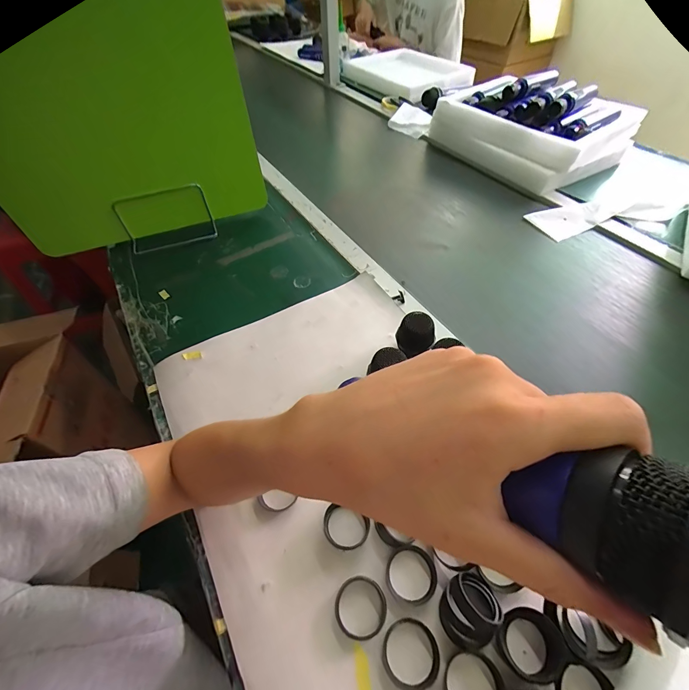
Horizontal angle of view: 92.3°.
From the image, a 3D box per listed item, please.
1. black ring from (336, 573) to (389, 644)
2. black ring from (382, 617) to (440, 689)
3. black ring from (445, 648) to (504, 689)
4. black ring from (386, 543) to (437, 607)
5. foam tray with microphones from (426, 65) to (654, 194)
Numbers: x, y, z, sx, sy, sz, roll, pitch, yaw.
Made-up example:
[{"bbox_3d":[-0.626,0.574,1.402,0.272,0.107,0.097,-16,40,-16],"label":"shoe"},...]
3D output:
[{"bbox_3d":[0.014,0.225,0.284,0.044,0.005,0.043,-23,55,-16],"label":"black ring"},{"bbox_3d":[0.053,0.248,0.266,0.043,0.007,0.045,-1,52,1],"label":"black ring"},{"bbox_3d":[0.100,0.262,0.253,0.041,0.012,0.044,-1,52,1],"label":"black ring"},{"bbox_3d":[0.060,0.205,0.297,0.045,0.006,0.044,-1,52,1],"label":"black ring"},{"bbox_3d":[0.450,-0.531,0.783,0.315,0.116,0.363,-29,57,-19],"label":"foam tray with microphones"}]

